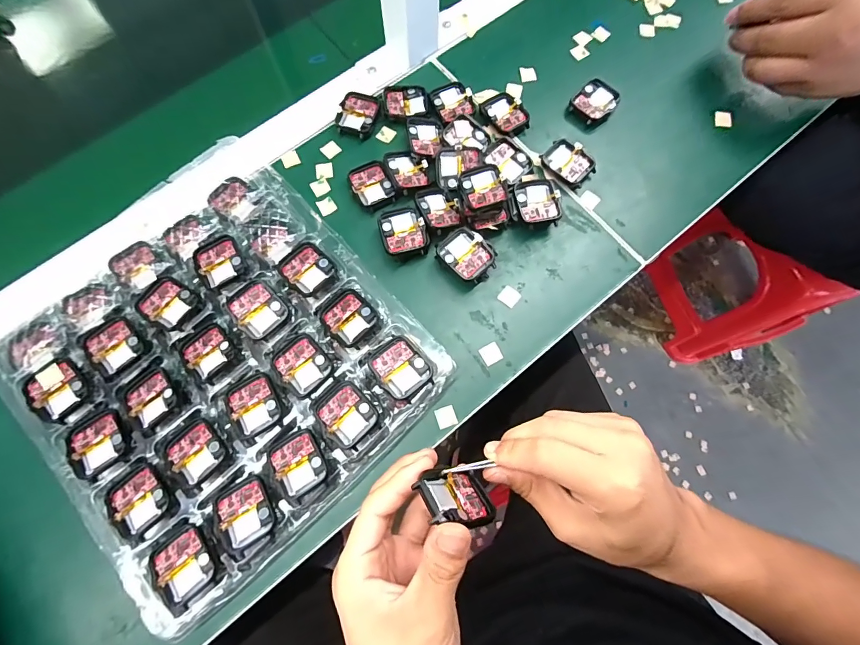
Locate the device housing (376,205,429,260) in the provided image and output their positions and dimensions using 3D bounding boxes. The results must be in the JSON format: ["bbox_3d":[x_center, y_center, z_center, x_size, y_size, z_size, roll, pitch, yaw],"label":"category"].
[{"bbox_3d":[-0.023,-0.077,0.348,0.039,0.019,0.046,-16,77,-4],"label":"device housing"}]

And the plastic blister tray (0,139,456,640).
[{"bbox_3d":[-0.170,0.023,0.316,0.266,0.032,0.285,-42,80,-10],"label":"plastic blister tray"}]

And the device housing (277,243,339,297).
[{"bbox_3d":[-0.099,-0.043,0.322,0.046,0.006,0.036,44,80,10],"label":"device housing"}]

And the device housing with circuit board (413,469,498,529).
[{"bbox_3d":[0.016,0.102,0.232,0.006,0.046,0.037,-62,38,19],"label":"device housing with circuit board"}]

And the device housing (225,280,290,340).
[{"bbox_3d":[-0.138,-0.011,0.316,0.038,0.007,0.044,-35,79,-8],"label":"device housing"}]

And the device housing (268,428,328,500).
[{"bbox_3d":[-0.095,0.102,0.285,0.035,0.006,0.041,-32,78,-8],"label":"device housing"}]

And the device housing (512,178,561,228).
[{"bbox_3d":[0.095,-0.105,0.352,0.036,0.020,0.045,-11,76,-3],"label":"device housing"}]

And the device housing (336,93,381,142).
[{"bbox_3d":[-0.070,-0.202,0.383,0.036,0.009,0.045,12,76,3],"label":"device housing"}]

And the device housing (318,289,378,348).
[{"bbox_3d":[-0.065,-0.005,0.312,0.037,0.008,0.043,-40,80,-9],"label":"device housing"}]

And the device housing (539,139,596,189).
[{"bbox_3d":[0.130,-0.150,0.371,0.047,0.012,0.037,44,80,10],"label":"device housing"}]

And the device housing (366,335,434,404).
[{"bbox_3d":[-0.023,0.034,0.299,0.038,0.007,0.046,-41,80,-10],"label":"device housing"}]

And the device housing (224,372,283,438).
[{"bbox_3d":[-0.133,0.060,0.297,0.036,0.005,0.043,-30,78,-7],"label":"device housing"}]

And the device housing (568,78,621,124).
[{"bbox_3d":[0.162,-0.215,0.389,0.038,0.013,0.042,40,79,9],"label":"device housing"}]

